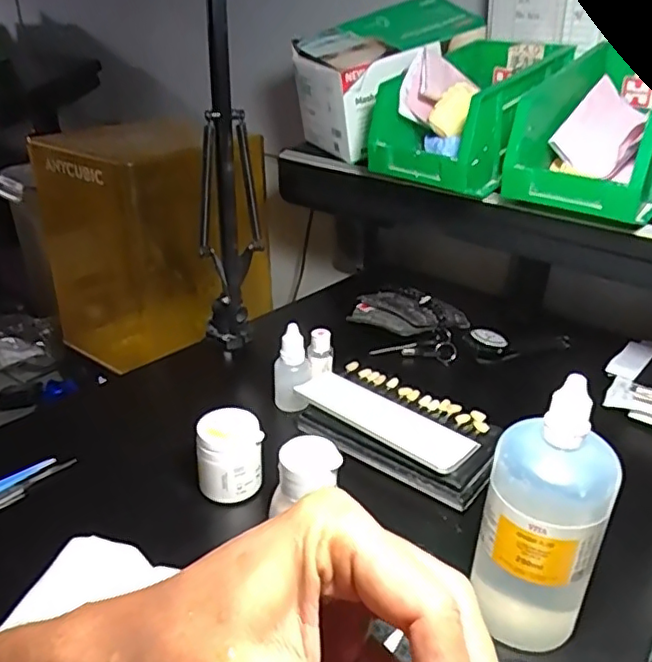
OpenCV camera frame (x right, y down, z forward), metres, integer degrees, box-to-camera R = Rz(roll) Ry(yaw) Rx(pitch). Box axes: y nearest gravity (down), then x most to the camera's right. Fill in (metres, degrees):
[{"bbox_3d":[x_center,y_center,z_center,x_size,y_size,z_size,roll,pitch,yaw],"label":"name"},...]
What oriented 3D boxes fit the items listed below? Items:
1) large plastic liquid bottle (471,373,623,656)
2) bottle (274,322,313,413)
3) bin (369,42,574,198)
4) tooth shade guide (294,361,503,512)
[{"bbox_3d":[0.111,0.097,0.314,0.059,0.137,0.050,16,32,25],"label":"large plastic liquid bottle"},{"bbox_3d":[-0.029,0.037,0.521,0.031,0.083,0.024,3,29,4],"label":"bottle"},{"bbox_3d":[0.126,-0.190,0.527,0.101,0.097,0.164,26,37,37],"label":"bin"},{"bbox_3d":[0.055,0.075,0.486,0.168,0.020,0.088,23,36,34],"label":"tooth shade guide"}]

